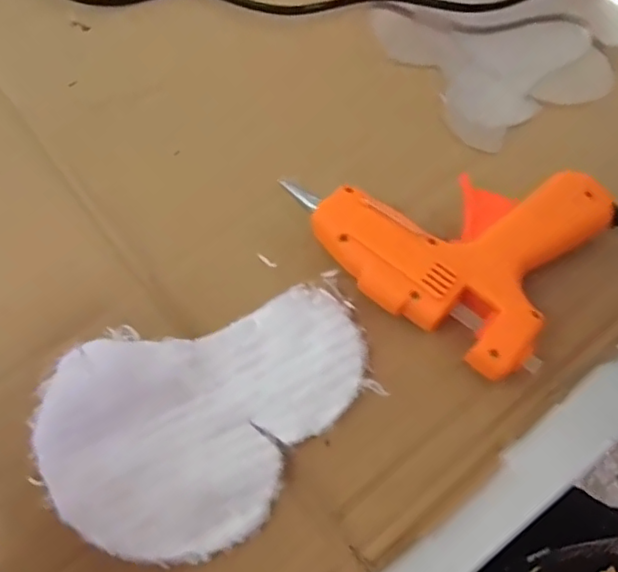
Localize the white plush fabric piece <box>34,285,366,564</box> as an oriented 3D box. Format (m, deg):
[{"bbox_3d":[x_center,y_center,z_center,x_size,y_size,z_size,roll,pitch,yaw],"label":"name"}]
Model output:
[{"bbox_3d":[-0.040,0.058,0.250,0.136,0.012,0.091,-15,72,-10],"label":"white plush fabric piece"}]

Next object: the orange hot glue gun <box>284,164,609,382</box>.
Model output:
[{"bbox_3d":[0.069,-0.032,0.285,0.125,0.026,0.109,39,72,10],"label":"orange hot glue gun"}]

